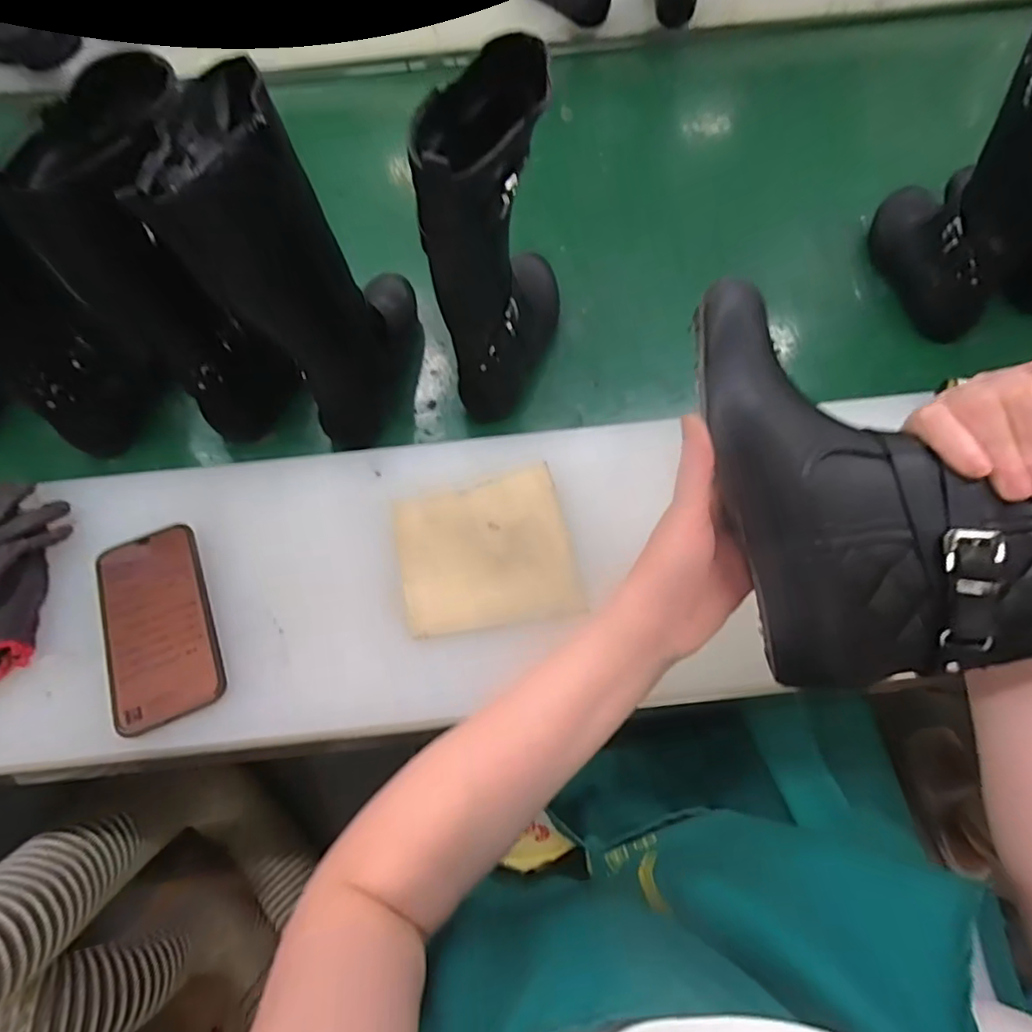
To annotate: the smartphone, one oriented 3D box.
[{"bbox_3d":[-0.270,0.081,0.445,0.075,0.010,0.150,-21,65,-15],"label":"smartphone"}]

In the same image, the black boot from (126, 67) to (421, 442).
[{"bbox_3d":[-0.171,-0.207,0.510,0.087,0.283,0.224,6,60,7],"label":"black boot"}]

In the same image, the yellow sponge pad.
[{"bbox_3d":[-0.024,0.029,0.477,0.134,0.011,0.129,-13,60,-4],"label":"yellow sponge pad"}]

